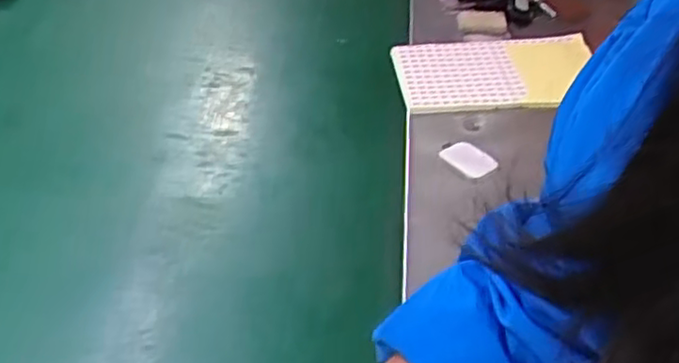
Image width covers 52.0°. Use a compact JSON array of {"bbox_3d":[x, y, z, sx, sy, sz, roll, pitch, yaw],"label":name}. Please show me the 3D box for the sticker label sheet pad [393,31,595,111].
[{"bbox_3d":[0.165,-0.118,0.730,0.208,0.012,0.124,3,37,-8],"label":"sticker label sheet pad"}]

